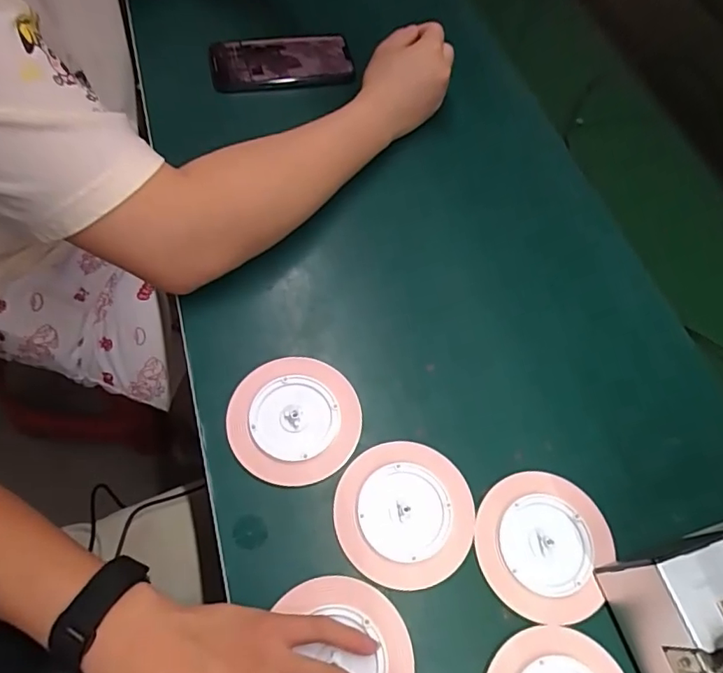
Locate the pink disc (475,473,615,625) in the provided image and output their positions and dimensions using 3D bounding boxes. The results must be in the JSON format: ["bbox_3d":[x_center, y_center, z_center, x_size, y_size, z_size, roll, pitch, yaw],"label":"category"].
[{"bbox_3d":[0.132,0.149,0.381,0.095,0.004,0.101,3,61,-5],"label":"pink disc"}]

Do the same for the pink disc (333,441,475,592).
[{"bbox_3d":[0.032,0.128,0.385,0.097,0.005,0.101,3,61,-5],"label":"pink disc"}]

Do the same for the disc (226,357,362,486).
[{"bbox_3d":[-0.051,0.063,0.410,0.096,0.009,0.098,3,61,-5],"label":"disc"}]

